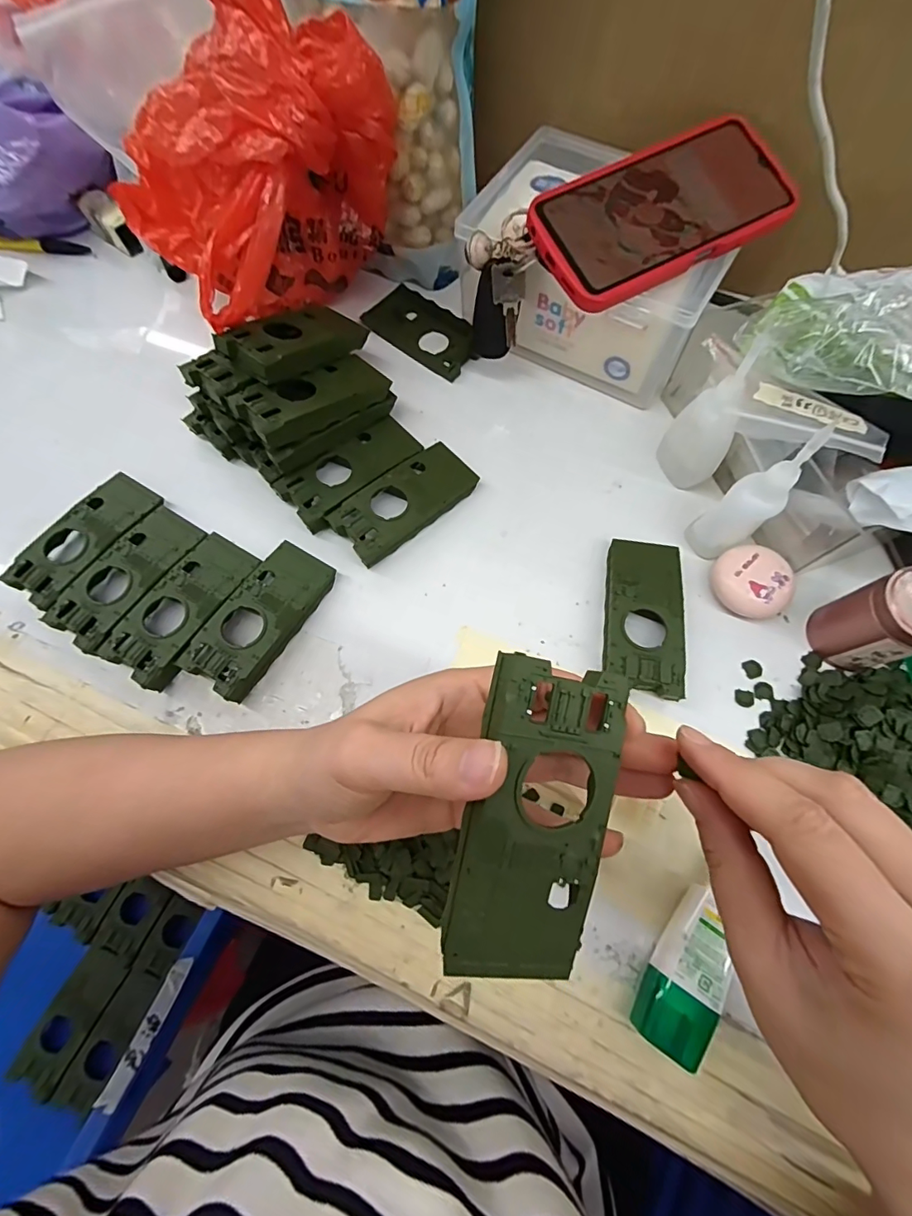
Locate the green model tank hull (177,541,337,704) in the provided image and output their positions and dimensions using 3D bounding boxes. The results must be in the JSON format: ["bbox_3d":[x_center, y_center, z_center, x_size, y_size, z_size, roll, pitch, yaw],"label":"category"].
[{"bbox_3d":[-0.127,0.006,0.314,0.045,0.020,0.103,30,73,11],"label":"green model tank hull"}]

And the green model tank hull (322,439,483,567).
[{"bbox_3d":[-0.036,-0.077,0.341,0.103,0.018,0.047,-40,74,-13],"label":"green model tank hull"}]

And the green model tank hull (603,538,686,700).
[{"bbox_3d":[0.121,0.004,0.309,0.048,0.019,0.103,10,70,4],"label":"green model tank hull"}]

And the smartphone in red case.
[{"bbox_3d":[0.131,-0.254,0.303,0.169,0.010,0.084,-28,83,-8],"label":"smartphone in red case"}]

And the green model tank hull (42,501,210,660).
[{"bbox_3d":[-0.221,-0.020,0.327,0.045,0.021,0.104,30,73,11],"label":"green model tank hull"}]

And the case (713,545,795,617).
[{"bbox_3d":[0.192,-0.015,0.313,0.043,0.027,0.048,-31,72,-10],"label":"case"}]

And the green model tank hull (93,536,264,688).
[{"bbox_3d":[-0.179,0.001,0.319,0.047,0.022,0.104,29,72,11],"label":"green model tank hull"}]

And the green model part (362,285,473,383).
[{"bbox_3d":[-0.029,-0.233,0.402,0.102,0.012,0.053,38,83,17],"label":"green model part"}]

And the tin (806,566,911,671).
[{"bbox_3d":[0.251,0.009,0.280,0.042,0.064,0.044,-21,71,-6],"label":"tin"}]

